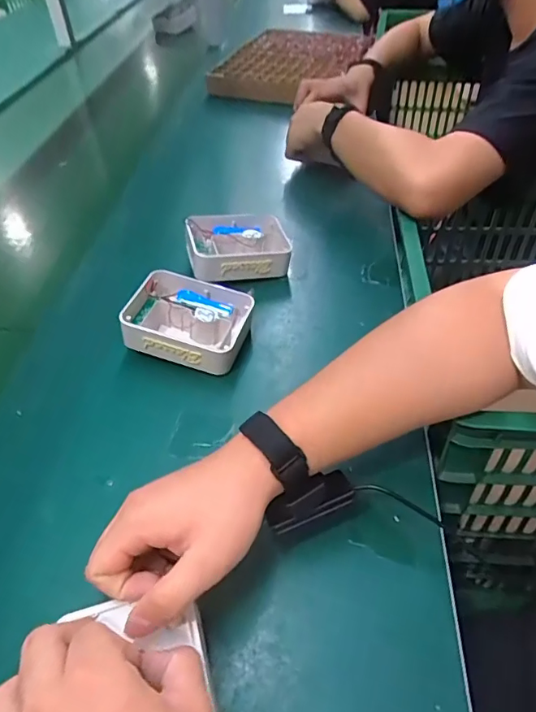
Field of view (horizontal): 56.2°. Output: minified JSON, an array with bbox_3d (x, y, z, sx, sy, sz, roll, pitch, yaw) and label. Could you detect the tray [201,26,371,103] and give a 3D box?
[{"bbox_3d":[0.064,-0.738,1.261,0.304,0.060,0.422,16,49,18],"label":"tray"}]

